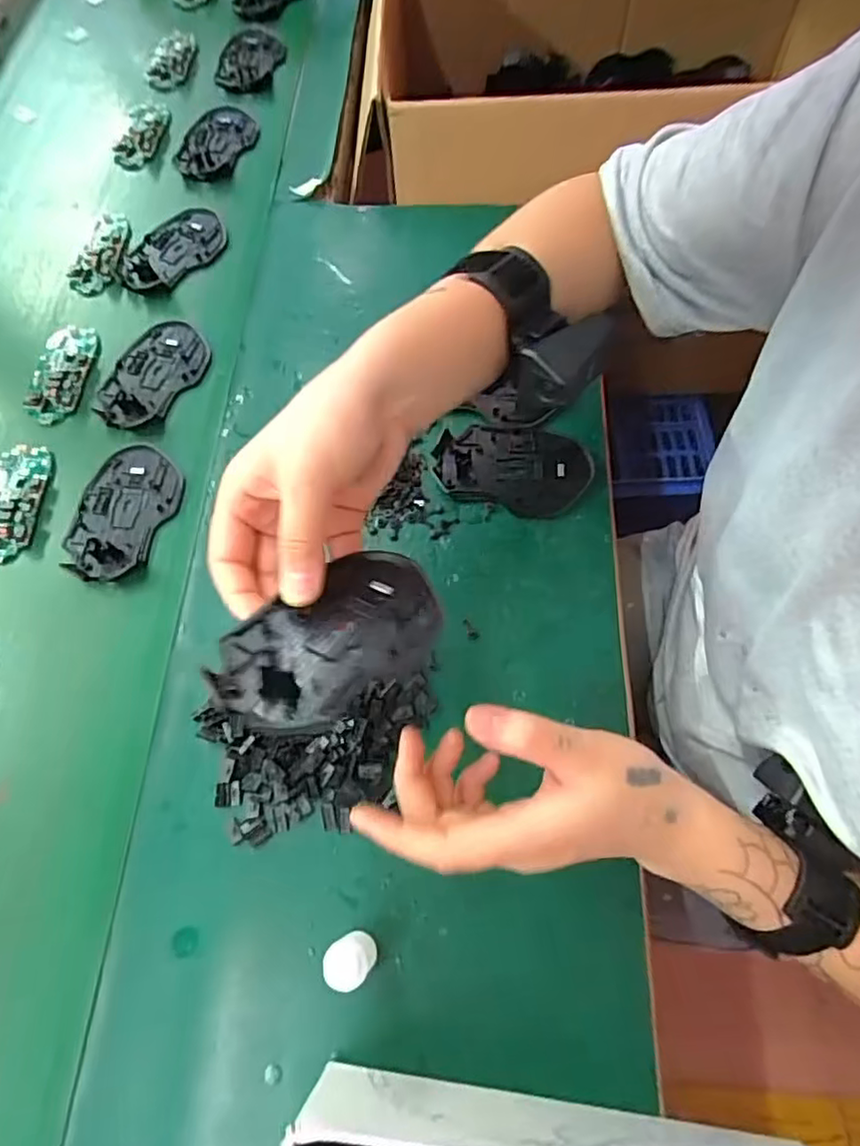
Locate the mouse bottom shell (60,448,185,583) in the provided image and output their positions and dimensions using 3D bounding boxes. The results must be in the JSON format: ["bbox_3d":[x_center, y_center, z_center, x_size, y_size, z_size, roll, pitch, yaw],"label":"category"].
[{"bbox_3d":[-0.233,-0.047,0.467,0.072,0.018,0.111,18,69,12],"label":"mouse bottom shell"}]

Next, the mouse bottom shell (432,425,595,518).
[{"bbox_3d":[0.061,-0.079,0.462,0.113,0.010,0.067,13,68,10],"label":"mouse bottom shell"}]

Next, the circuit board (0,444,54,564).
[{"bbox_3d":[-0.324,-0.056,0.476,0.049,0.011,0.099,-5,66,3],"label":"circuit board"}]

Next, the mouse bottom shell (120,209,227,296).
[{"bbox_3d":[-0.244,-0.308,0.590,0.071,0.009,0.115,38,74,19],"label":"mouse bottom shell"}]

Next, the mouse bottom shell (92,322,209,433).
[{"bbox_3d":[-0.233,-0.168,0.525,0.073,0.012,0.113,16,68,12],"label":"mouse bottom shell"}]

